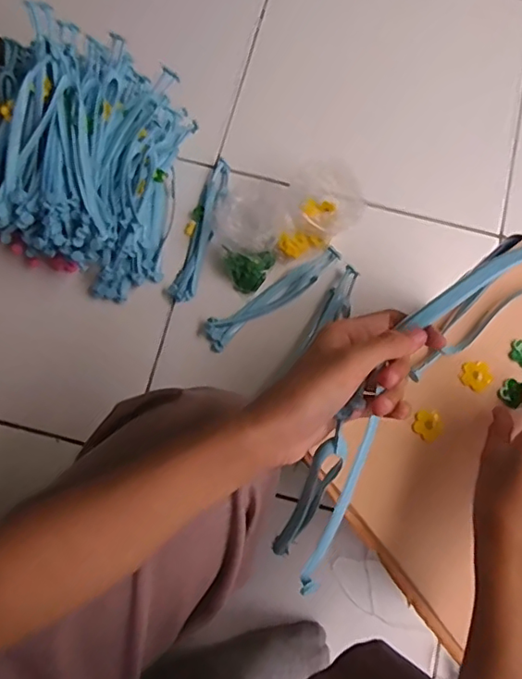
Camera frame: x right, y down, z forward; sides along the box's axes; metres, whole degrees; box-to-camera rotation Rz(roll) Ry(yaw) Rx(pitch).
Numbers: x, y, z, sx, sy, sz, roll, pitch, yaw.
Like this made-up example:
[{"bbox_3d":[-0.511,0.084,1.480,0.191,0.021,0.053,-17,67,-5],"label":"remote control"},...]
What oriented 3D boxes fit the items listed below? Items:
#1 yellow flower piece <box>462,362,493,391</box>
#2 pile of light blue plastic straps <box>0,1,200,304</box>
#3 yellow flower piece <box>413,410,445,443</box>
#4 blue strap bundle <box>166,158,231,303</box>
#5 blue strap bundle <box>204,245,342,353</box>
[{"bbox_3d":[0.175,0.030,0.446,0.023,0.004,0.023,-2,76,-2],"label":"yellow flower piece"},{"bbox_3d":[-0.206,-0.211,0.646,0.199,0.181,0.253,16,76,3],"label":"pile of light blue plastic straps"},{"bbox_3d":[0.131,0.067,0.432,0.023,0.004,0.022,0,76,-1],"label":"yellow flower piece"},{"bbox_3d":[-0.076,-0.146,0.718,0.035,0.022,0.201,19,76,3],"label":"blue strap bundle"},{"bbox_3d":[0.018,-0.057,0.710,0.204,0.017,0.035,-35,79,-10],"label":"blue strap bundle"}]

